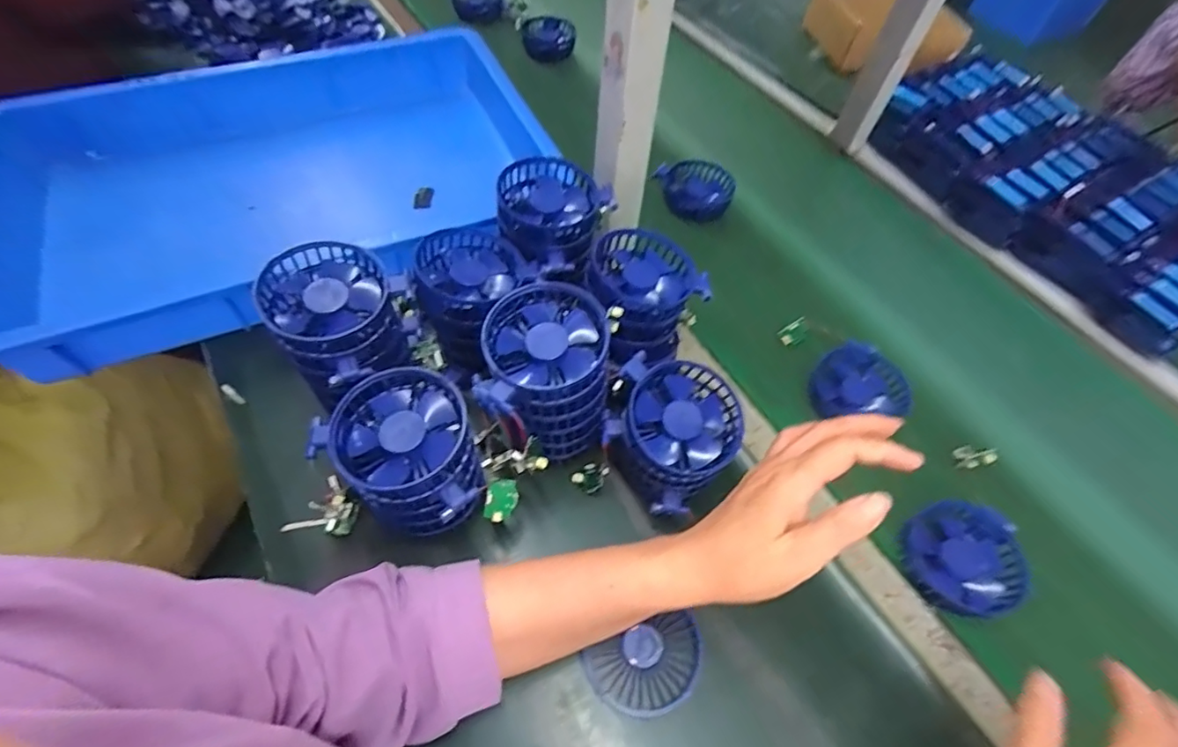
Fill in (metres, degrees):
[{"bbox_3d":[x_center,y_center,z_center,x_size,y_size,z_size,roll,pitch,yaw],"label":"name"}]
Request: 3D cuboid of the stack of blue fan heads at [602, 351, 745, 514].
[{"bbox_3d":[0.067,0.050,0.453,0.098,0.094,0.105,-31,64,-23],"label":"stack of blue fan heads"}]

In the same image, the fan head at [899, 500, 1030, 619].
[{"bbox_3d":[0.316,0.153,0.451,0.106,0.026,0.087,-21,57,-15],"label":"fan head"}]

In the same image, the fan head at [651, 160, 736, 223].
[{"bbox_3d":[0.143,-0.239,0.719,0.088,0.040,0.094,-16,70,2],"label":"fan head"}]

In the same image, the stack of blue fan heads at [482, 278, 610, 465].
[{"bbox_3d":[-0.036,0.003,0.443,0.098,0.122,0.095,-7,57,-10],"label":"stack of blue fan heads"}]

